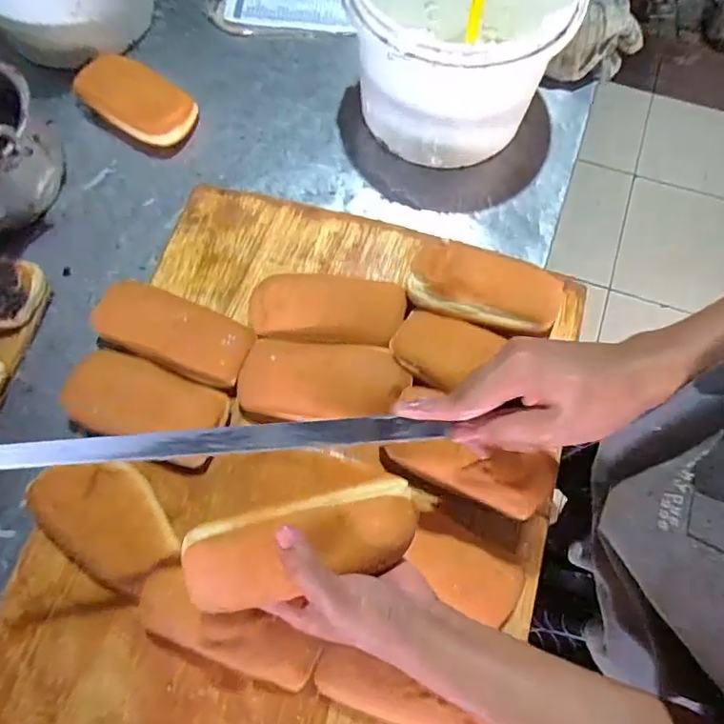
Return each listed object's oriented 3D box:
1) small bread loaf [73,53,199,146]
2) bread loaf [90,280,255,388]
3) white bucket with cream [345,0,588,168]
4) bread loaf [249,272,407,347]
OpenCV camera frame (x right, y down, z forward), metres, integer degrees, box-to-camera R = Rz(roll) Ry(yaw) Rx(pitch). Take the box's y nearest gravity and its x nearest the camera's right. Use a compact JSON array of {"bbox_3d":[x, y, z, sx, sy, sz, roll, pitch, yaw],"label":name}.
[{"bbox_3d":[-0.255,-0.300,0.623,0.118,0.059,0.079,33,76,11],"label":"small bread loaf"},{"bbox_3d":[-0.185,-0.028,0.533,0.161,0.049,0.071,24,74,8],"label":"bread loaf"},{"bbox_3d":[0.096,-0.341,0.569,0.216,0.171,0.209,0,72,1],"label":"white bucket with cream"},{"bbox_3d":[-0.032,-0.049,0.538,0.146,0.046,0.069,2,72,2],"label":"bread loaf"}]

